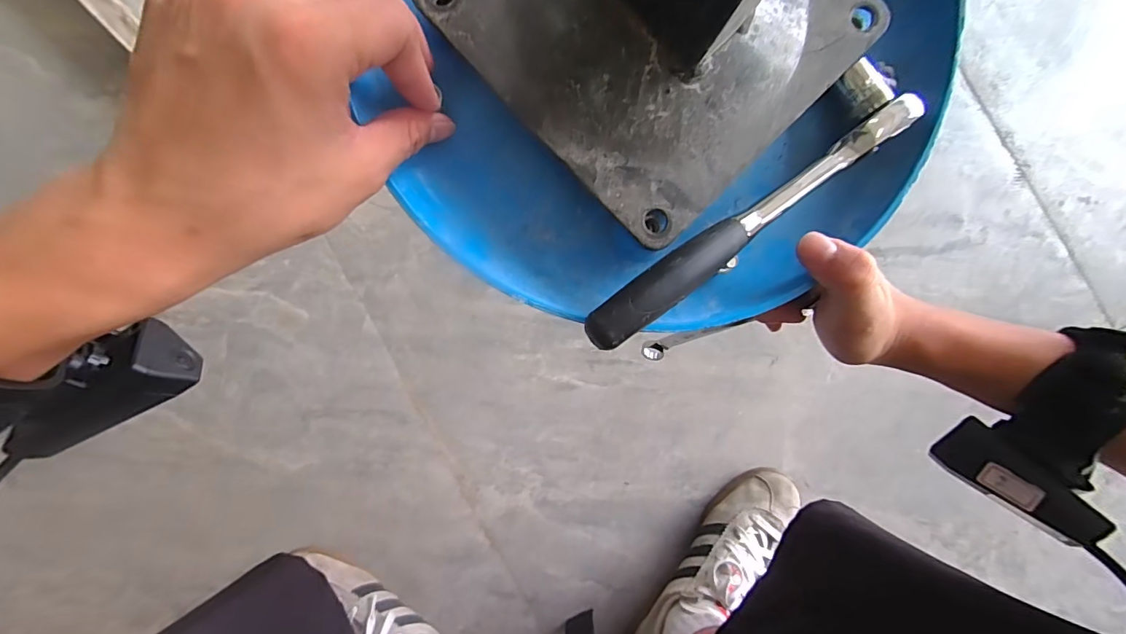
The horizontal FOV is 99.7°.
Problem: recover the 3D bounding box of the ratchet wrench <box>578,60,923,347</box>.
[{"bbox_3d":[0.089,-0.050,0.219,0.193,0.022,0.032,-41,90,-5],"label":"ratchet wrench"}]

